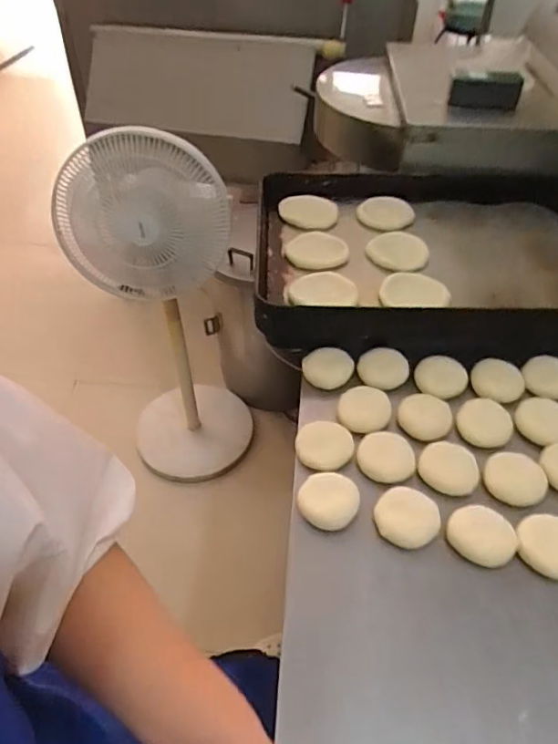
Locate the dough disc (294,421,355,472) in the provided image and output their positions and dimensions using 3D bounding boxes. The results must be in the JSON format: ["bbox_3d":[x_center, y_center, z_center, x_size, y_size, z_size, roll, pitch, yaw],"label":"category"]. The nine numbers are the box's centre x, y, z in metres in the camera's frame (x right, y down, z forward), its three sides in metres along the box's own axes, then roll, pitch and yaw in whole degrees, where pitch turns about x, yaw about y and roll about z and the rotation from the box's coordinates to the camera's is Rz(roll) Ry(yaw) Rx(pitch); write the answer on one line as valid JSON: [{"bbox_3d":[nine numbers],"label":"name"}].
[{"bbox_3d":[0.053,0.089,0.654,0.068,0.020,0.064,0,47,0],"label":"dough disc"}]

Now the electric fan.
[{"bbox_3d":[-0.280,-0.137,1.364,0.363,0.904,0.407,-7,46,-8],"label":"electric fan"}]

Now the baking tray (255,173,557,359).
[{"bbox_3d":[0.270,-0.199,0.878,0.587,0.076,0.413,2,45,1],"label":"baking tray"}]

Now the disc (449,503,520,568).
[{"bbox_3d":[0.219,0.174,0.570,0.066,0.017,0.064,0,47,0],"label":"disc"}]

